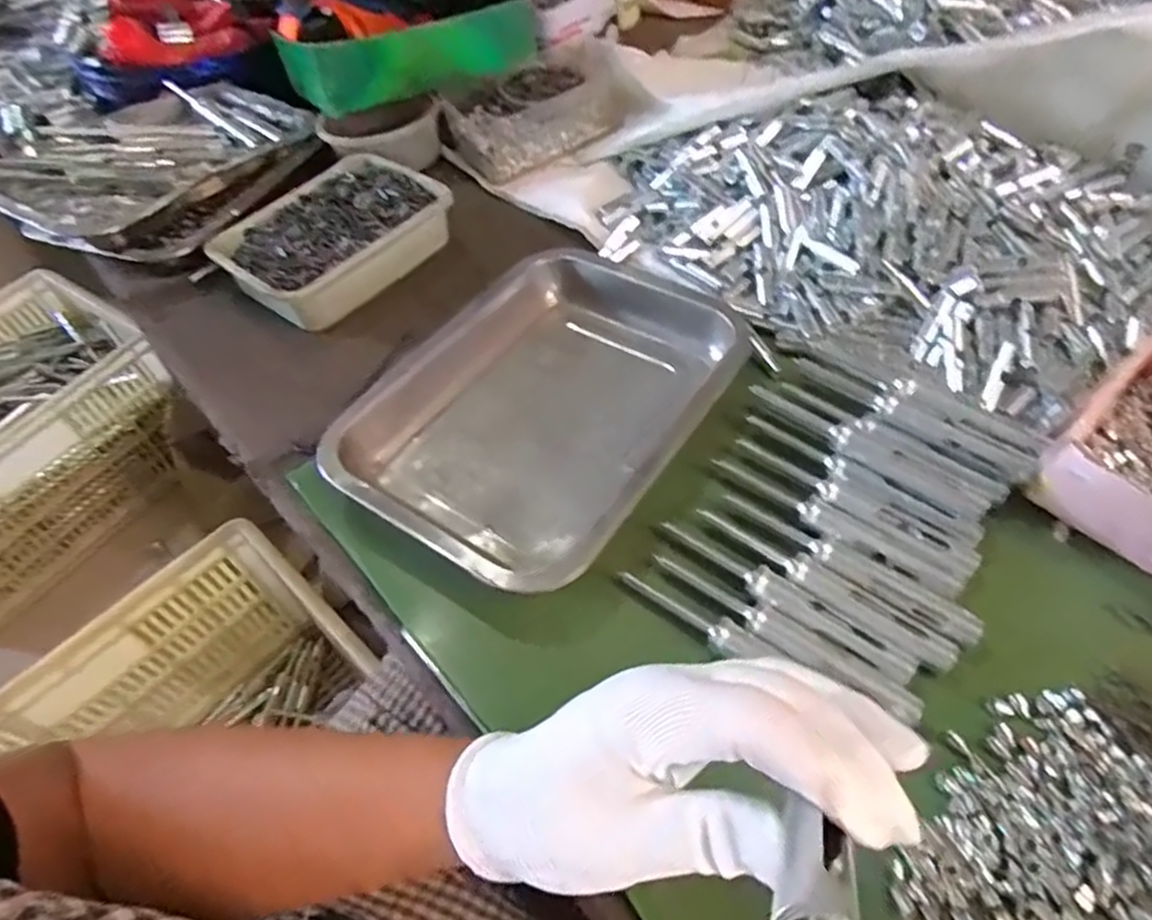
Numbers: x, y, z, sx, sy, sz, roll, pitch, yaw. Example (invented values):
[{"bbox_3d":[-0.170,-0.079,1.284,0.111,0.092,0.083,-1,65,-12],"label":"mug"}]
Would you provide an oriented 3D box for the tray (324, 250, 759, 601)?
[{"bbox_3d":[-0.015,-0.046,0.470,0.195,0.042,0.265,28,60,23],"label":"tray"}]

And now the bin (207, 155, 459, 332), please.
[{"bbox_3d":[-0.201,-0.190,0.599,0.130,0.047,0.183,36,64,27],"label":"bin"}]

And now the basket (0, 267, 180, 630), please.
[{"bbox_3d":[-0.863,-0.029,1.077,0.352,0.237,0.447,33,62,26],"label":"basket"}]

